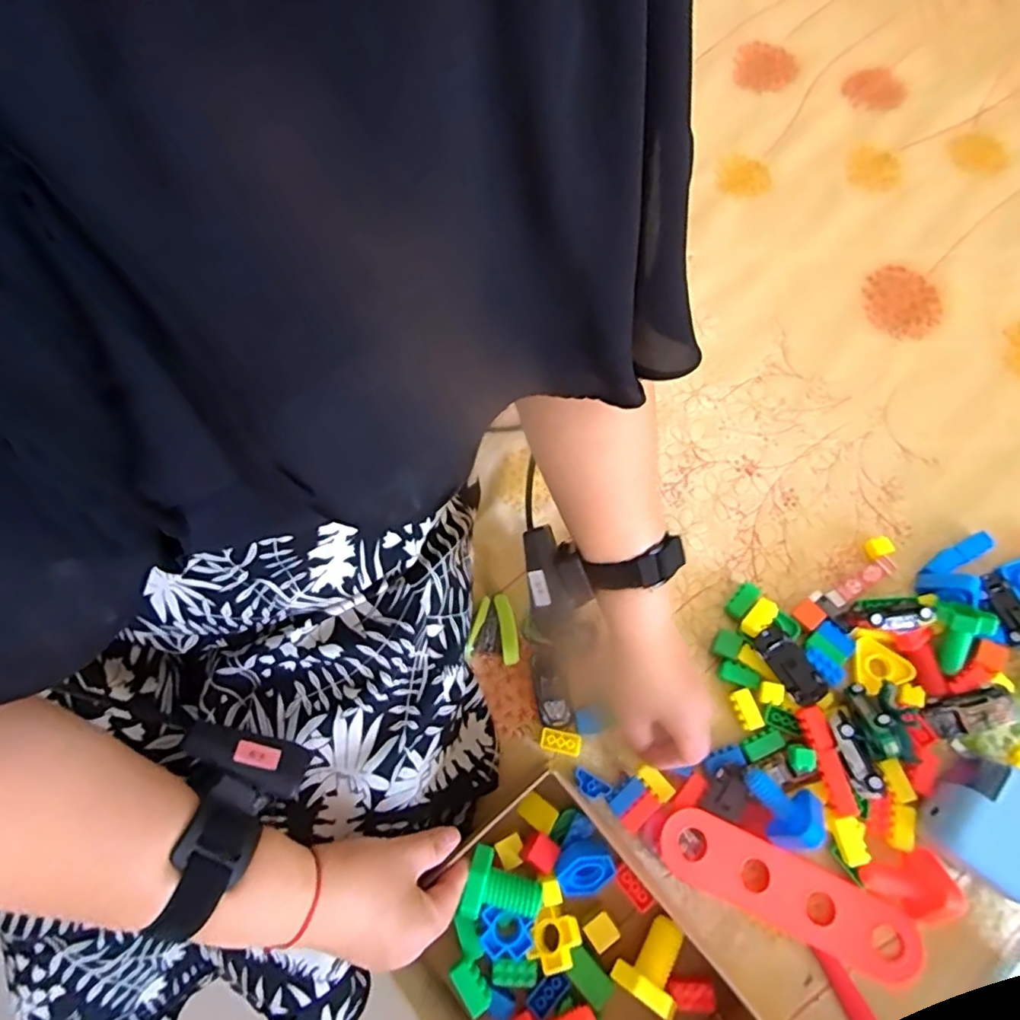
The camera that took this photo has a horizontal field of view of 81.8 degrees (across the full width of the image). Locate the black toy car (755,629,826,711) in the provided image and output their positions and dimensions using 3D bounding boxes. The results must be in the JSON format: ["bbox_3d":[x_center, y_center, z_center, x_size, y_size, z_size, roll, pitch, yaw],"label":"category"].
[{"bbox_3d":[0.231,0.131,0.488,0.030,0.023,0.067,-29,72,-4],"label":"black toy car"}]

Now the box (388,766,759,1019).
[{"bbox_3d":[0.037,0.329,0.410,0.174,0.054,0.215,-40,74,-11],"label":"box"}]

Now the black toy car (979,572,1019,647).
[{"bbox_3d":[0.425,0.088,0.505,0.034,0.021,0.065,-25,71,-3],"label":"black toy car"}]

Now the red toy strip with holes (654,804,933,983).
[{"bbox_3d":[0.209,0.290,0.446,0.194,0.017,0.052,22,76,12],"label":"red toy strip with holes"}]

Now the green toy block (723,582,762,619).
[{"bbox_3d":[0.207,0.080,0.525,0.032,0.018,0.016,-44,73,-9],"label":"green toy block"}]

